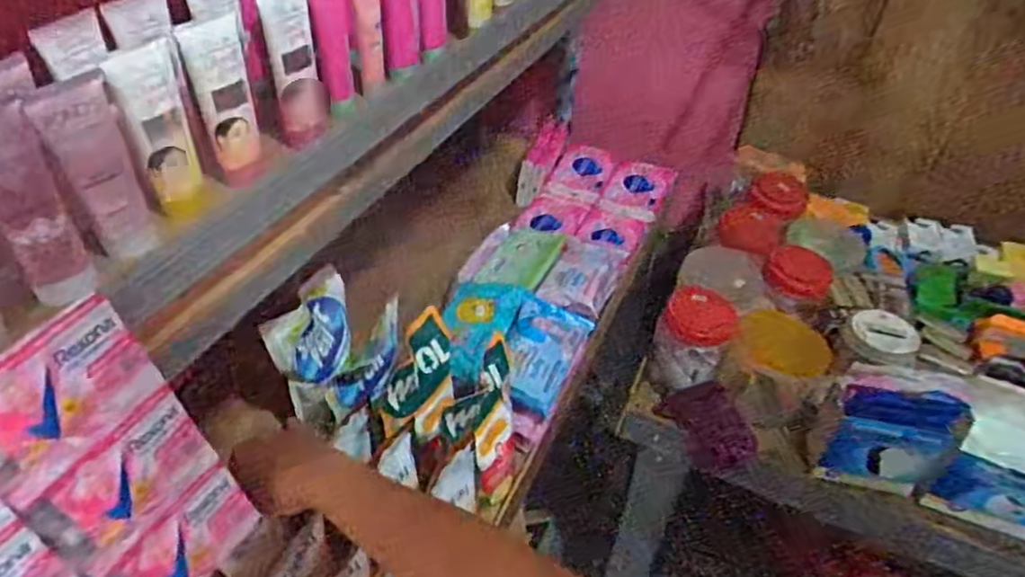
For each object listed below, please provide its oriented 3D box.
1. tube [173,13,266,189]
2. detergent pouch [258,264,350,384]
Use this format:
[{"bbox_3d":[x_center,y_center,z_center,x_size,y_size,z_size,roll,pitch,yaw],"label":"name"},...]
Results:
[{"bbox_3d":[-0.255,-0.162,0.591,0.047,0.153,0.024,-17,45,-20],"label":"tube"},{"bbox_3d":[-0.252,0.055,0.839,0.030,0.107,0.139,-13,26,35],"label":"detergent pouch"}]

